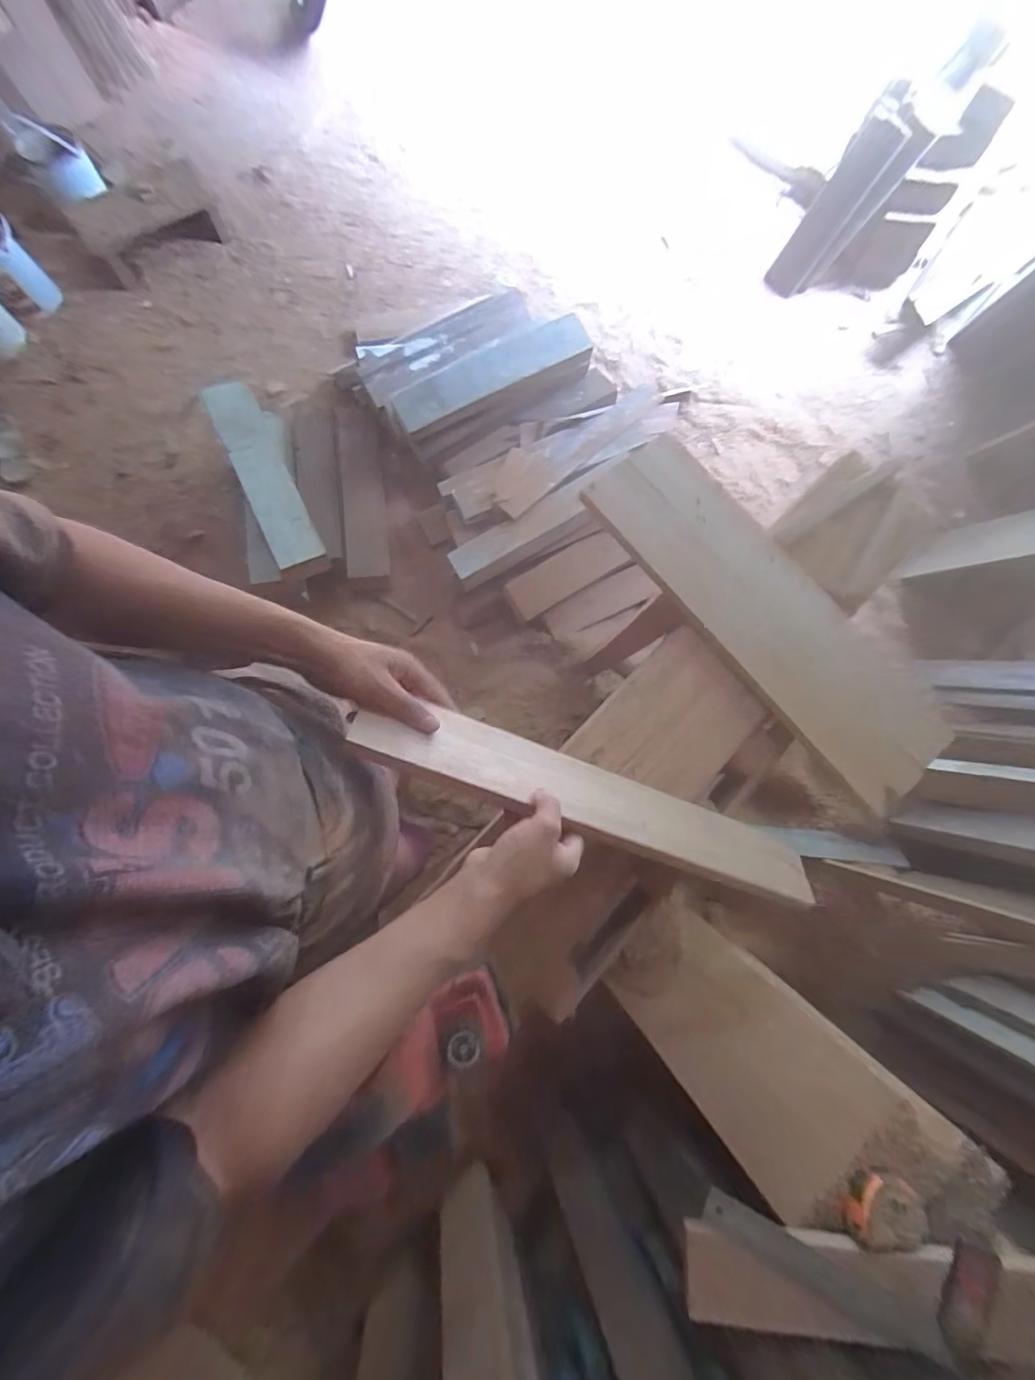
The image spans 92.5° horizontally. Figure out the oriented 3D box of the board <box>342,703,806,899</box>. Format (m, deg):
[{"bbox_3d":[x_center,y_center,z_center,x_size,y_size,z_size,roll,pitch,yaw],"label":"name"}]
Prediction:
[{"bbox_3d":[0.094,0.119,0.534,0.532,0.011,0.081,23,45,-12],"label":"board"}]

